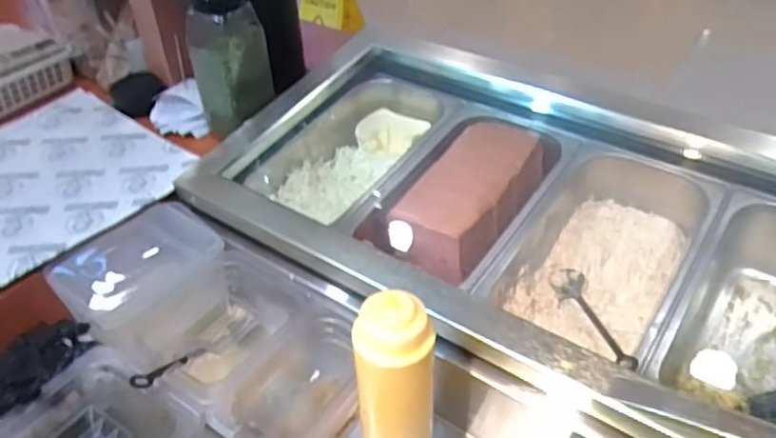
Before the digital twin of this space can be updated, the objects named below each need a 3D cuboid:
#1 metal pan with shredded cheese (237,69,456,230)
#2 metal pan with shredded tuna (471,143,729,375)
[{"bbox_3d":[-0.041,-0.091,0.881,0.182,0.088,0.275,23,46,28],"label":"metal pan with shredded cheese"},{"bbox_3d":[0.243,0.038,0.720,0.183,0.109,0.270,23,46,27],"label":"metal pan with shredded tuna"}]

